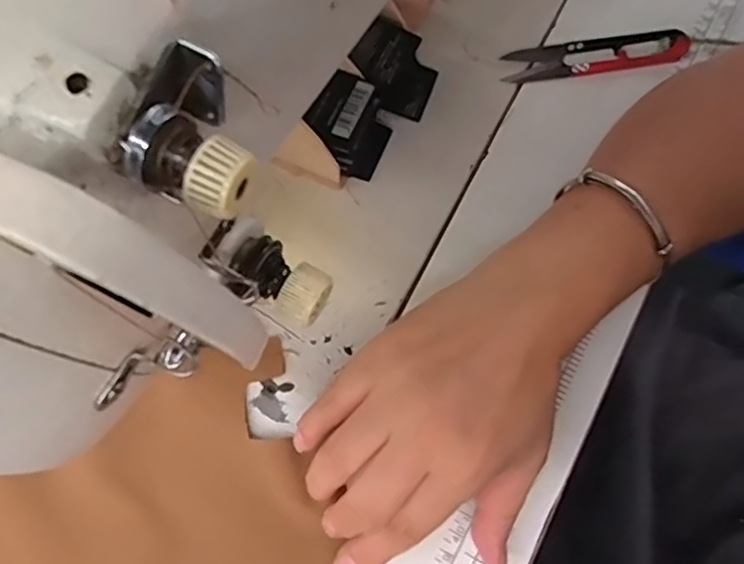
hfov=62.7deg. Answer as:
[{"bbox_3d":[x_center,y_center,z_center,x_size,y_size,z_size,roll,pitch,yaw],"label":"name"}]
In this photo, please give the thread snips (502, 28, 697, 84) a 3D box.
[{"bbox_3d":[0.132,-0.134,0.359,0.107,0.015,0.020,-6,76,-2],"label":"thread snips"}]

